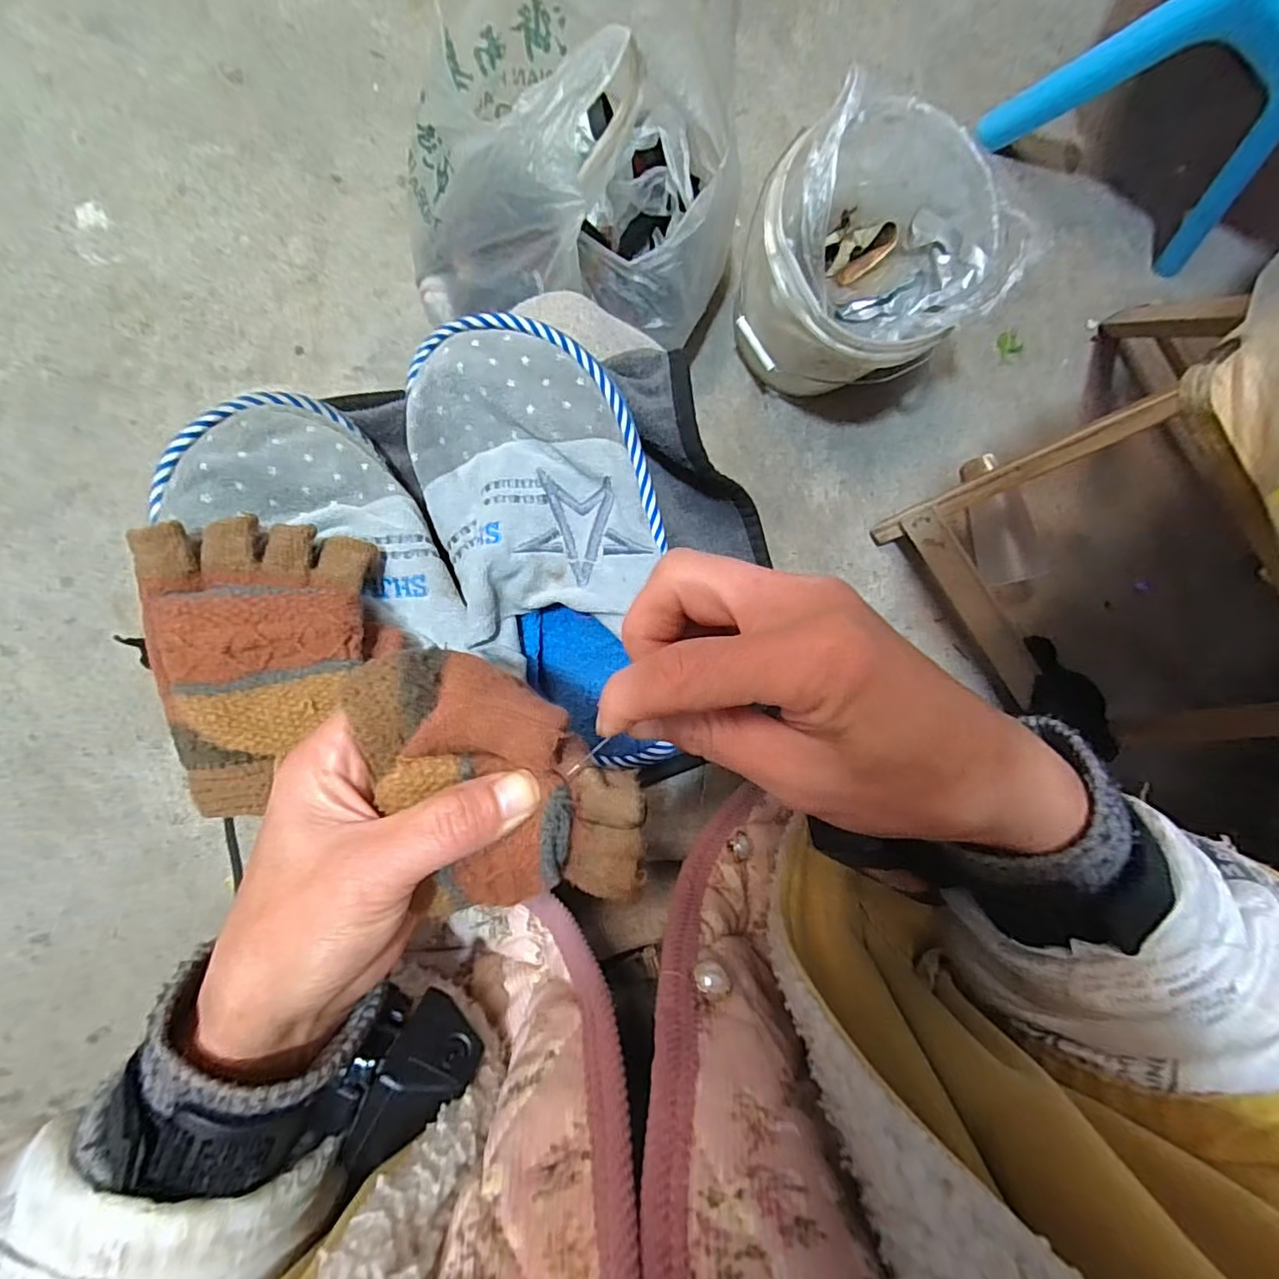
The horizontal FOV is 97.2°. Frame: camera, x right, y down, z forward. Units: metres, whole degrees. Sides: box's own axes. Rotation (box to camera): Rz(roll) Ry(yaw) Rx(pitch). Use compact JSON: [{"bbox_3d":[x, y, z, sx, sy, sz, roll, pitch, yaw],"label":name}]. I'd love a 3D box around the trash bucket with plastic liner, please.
[{"bbox_3d":[0.243,-0.418,0.660,0.233,0.240,0.225,-1,96,-6],"label":"trash bucket with plastic liner"}]

